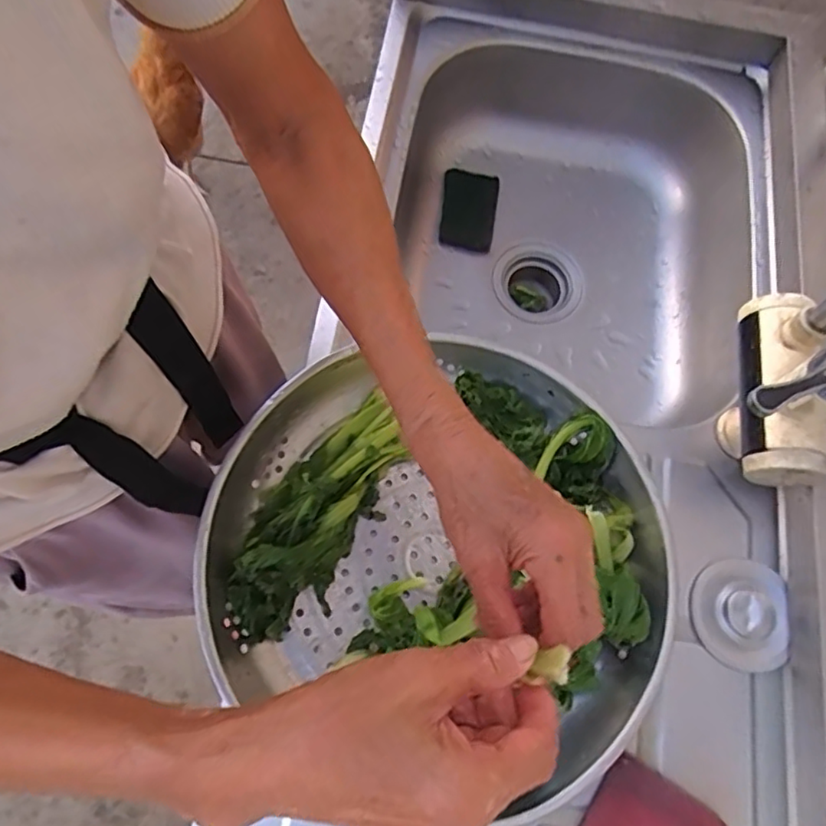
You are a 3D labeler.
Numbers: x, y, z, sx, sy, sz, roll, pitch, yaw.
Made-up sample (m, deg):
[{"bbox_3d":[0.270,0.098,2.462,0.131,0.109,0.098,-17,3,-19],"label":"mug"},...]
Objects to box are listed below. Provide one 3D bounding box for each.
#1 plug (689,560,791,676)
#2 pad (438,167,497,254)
[{"bbox_3d":[0.262,0.158,0.488,0.076,0.016,0.080,1,70,-3],"label":"plug"},{"bbox_3d":[0.069,-0.252,0.767,0.066,0.006,0.101,6,89,0],"label":"pad"}]

